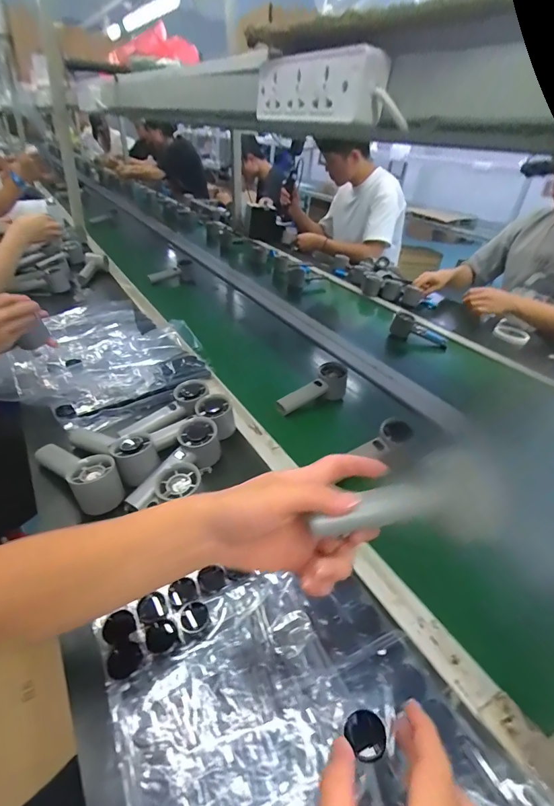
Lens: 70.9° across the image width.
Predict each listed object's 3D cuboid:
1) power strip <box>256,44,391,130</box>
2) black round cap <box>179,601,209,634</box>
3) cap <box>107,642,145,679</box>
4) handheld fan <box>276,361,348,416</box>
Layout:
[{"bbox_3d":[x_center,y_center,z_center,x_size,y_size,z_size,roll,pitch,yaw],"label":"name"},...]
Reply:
[{"bbox_3d":[0.035,-0.304,0.379,0.036,0.053,0.172,-13,38,-26],"label":"power strip"},{"bbox_3d":[-0.082,0.212,0.382,0.027,0.011,0.027,5,33,-3],"label":"black round cap"},{"bbox_3d":[-0.139,0.236,0.357,0.032,0.007,0.027,4,33,-5],"label":"cap"},{"bbox_3d":[0.064,-0.022,0.753,0.155,0.057,0.047,-28,44,-18],"label":"handheld fan"}]

